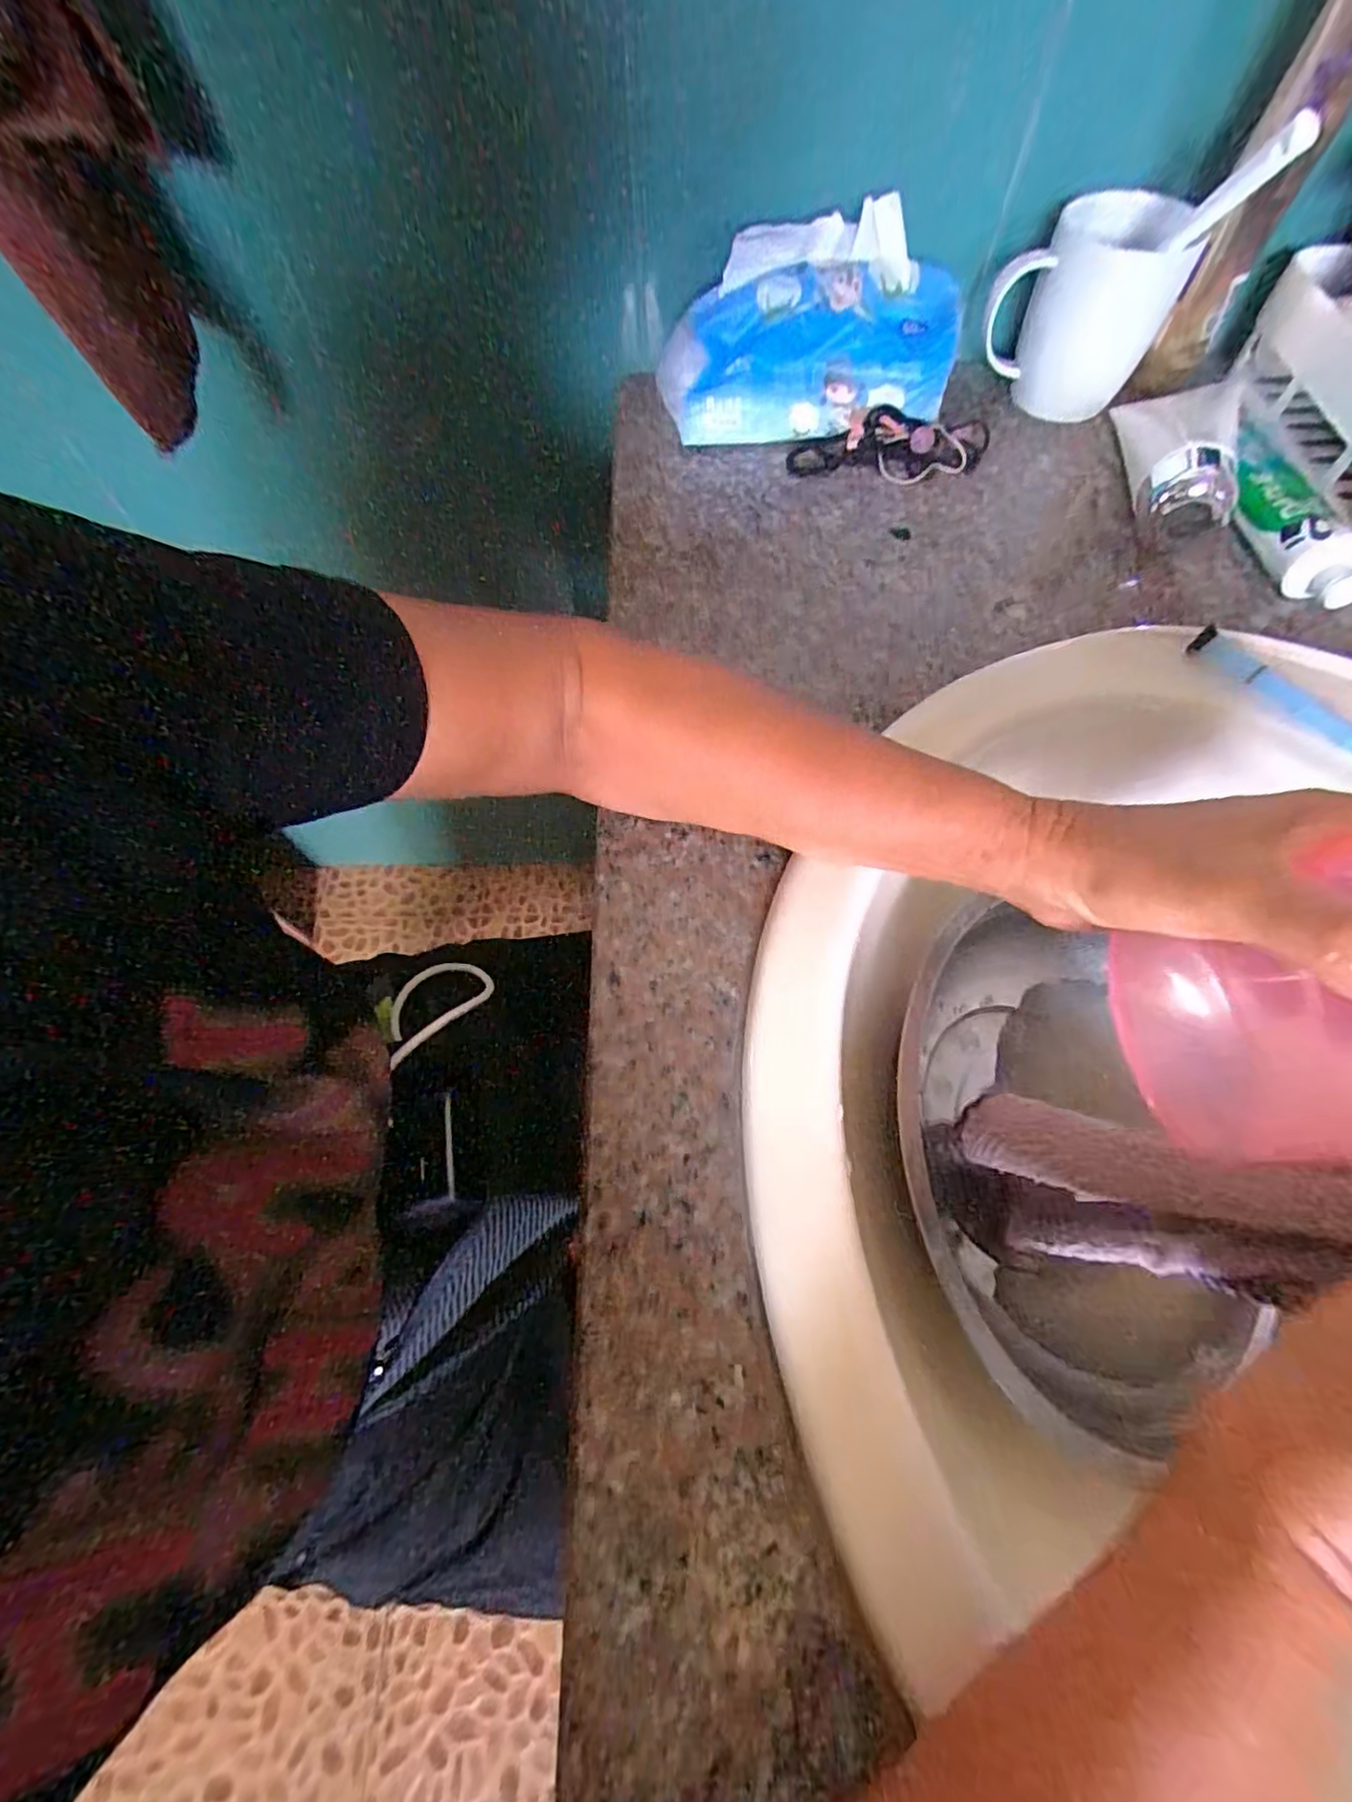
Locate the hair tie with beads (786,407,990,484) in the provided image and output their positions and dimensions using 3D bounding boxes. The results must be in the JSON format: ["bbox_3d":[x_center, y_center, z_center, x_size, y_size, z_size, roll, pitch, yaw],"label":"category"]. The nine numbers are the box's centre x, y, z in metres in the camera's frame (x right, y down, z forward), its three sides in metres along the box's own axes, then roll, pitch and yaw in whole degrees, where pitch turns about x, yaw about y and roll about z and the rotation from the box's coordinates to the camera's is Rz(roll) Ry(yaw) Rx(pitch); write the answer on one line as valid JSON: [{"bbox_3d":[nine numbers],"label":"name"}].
[{"bbox_3d":[0.152,-0.324,0.457,0.133,0.011,0.048,9,97,5],"label":"hair tie with beads"}]

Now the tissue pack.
[{"bbox_3d":[0.091,-0.384,0.443,0.198,0.108,0.070,2,64,3],"label":"tissue pack"}]

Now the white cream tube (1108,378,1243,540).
[{"bbox_3d":[0.327,-0.294,0.417,0.063,0.052,0.156,16,66,10],"label":"white cream tube"}]

